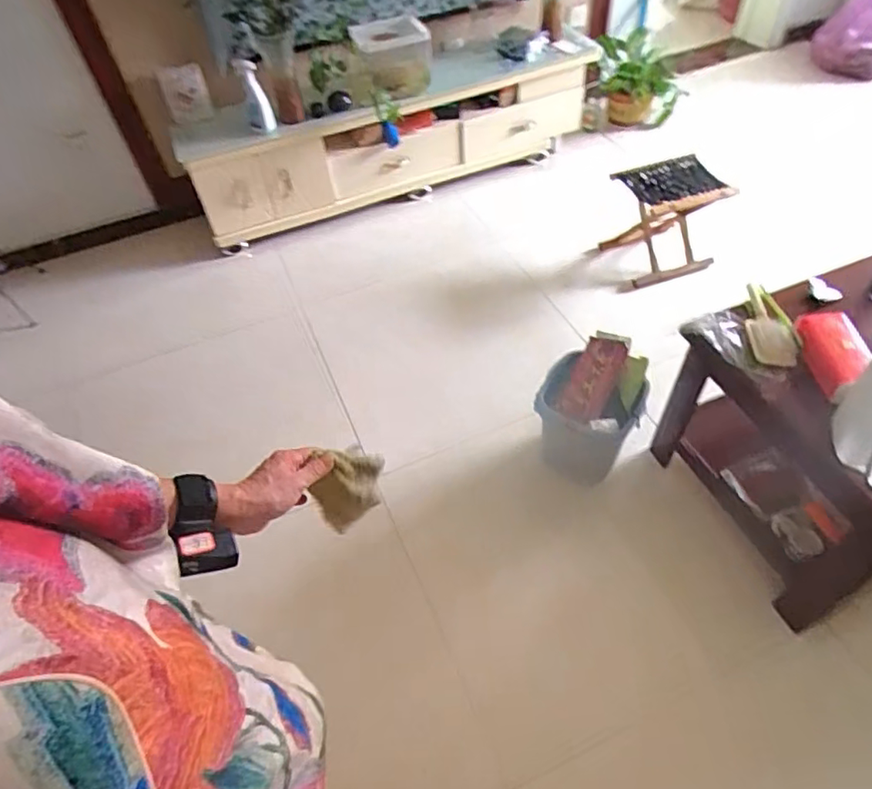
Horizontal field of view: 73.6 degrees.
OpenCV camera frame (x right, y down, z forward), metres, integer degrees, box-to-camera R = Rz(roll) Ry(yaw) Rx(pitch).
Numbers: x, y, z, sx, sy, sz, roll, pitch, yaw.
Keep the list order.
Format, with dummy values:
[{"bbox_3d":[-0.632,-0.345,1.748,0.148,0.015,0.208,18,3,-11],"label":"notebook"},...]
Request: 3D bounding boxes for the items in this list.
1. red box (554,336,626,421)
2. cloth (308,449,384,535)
[{"bbox_3d":[0.386,-0.038,1.434,0.122,0.037,0.218,25,90,35],"label":"red box"},{"bbox_3d":[-0.101,0.112,0.682,0.081,0.100,0.049,-8,49,-1],"label":"cloth"}]

